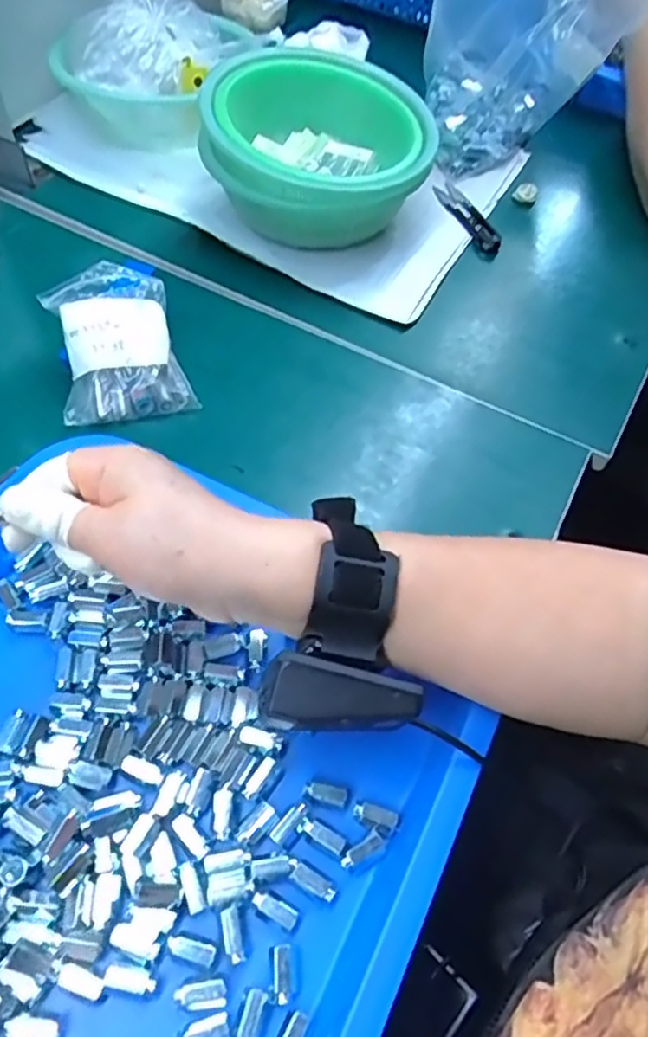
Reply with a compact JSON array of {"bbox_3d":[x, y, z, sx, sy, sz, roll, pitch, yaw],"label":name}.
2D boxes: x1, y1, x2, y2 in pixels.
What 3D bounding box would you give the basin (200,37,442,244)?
[{"bbox_3d":[-0.003,-0.305,0.585,0.174,0.096,0.174,2,57,-2],"label":"basin"}]

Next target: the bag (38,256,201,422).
[{"bbox_3d":[-0.140,-0.120,0.467,0.082,0.020,0.108,-13,86,-19],"label":"bag"}]

